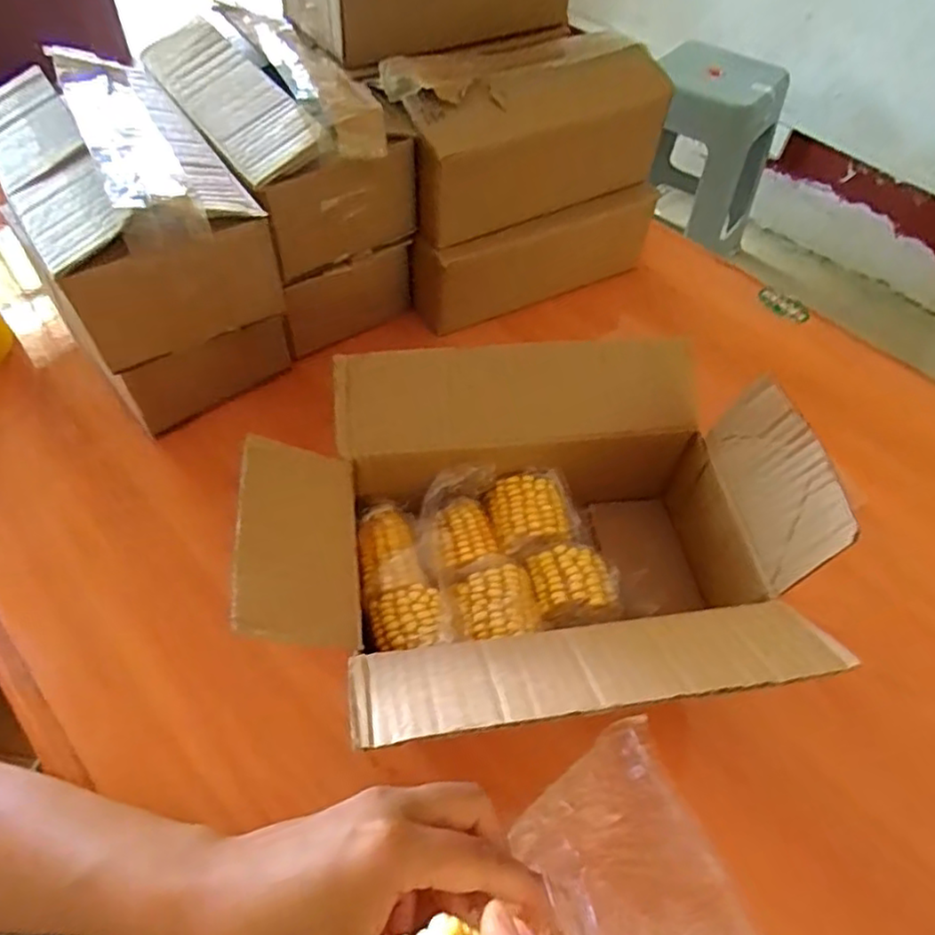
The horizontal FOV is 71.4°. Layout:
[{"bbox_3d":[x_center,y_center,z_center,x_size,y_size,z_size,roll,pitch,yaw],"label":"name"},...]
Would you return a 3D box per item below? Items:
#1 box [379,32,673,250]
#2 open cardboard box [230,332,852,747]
[{"bbox_3d":[0.045,-0.245,0.477,0.200,0.086,0.103,-25,60,-21],"label":"box"},{"bbox_3d":[0.030,0.038,0.343,0.277,0.107,0.204,-4,55,-7],"label":"open cardboard box"}]

